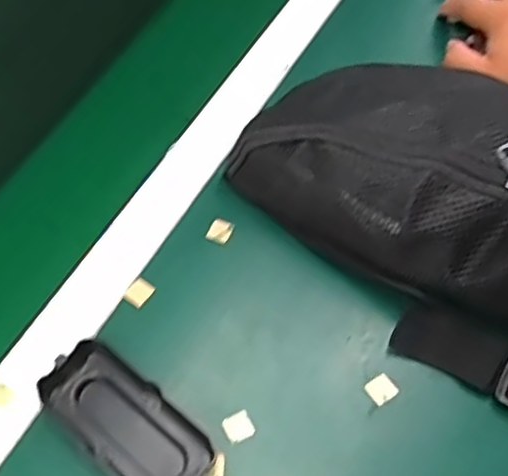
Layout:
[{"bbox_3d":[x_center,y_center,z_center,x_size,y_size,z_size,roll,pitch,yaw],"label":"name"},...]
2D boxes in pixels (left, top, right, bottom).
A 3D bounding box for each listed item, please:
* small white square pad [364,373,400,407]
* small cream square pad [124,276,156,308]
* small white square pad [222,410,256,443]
[{"bbox_3d":[0.081,0.095,0.426,0.018,0.004,0.016,-29,61,-17],"label":"small white square pad"},{"bbox_3d":[-0.078,0.036,0.460,0.015,0.004,0.019,28,61,17],"label":"small cream square pad"},{"bbox_3d":[-0.009,0.116,0.413,0.017,0.004,0.017,-24,60,-15],"label":"small white square pad"}]

